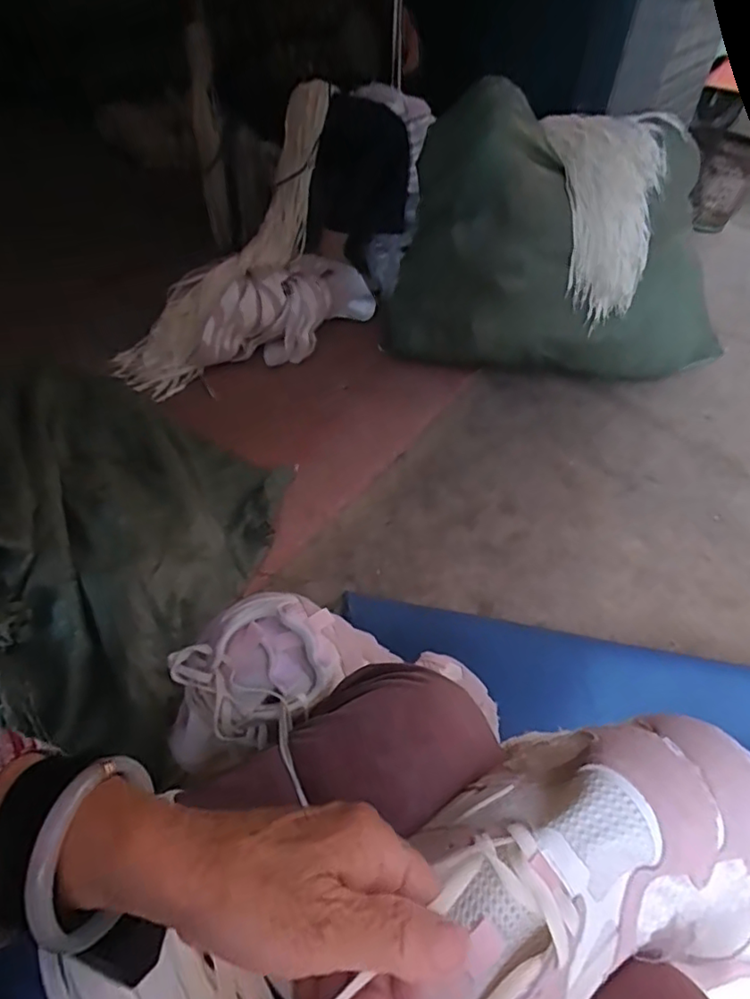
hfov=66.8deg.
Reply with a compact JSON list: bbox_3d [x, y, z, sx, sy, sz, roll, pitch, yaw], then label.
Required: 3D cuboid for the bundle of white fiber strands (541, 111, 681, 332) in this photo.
[{"bbox_3d":[0.476,-0.600,1.175,0.239,0.439,0.130,0,2,-2],"label":"bundle of white fiber strands"}]

